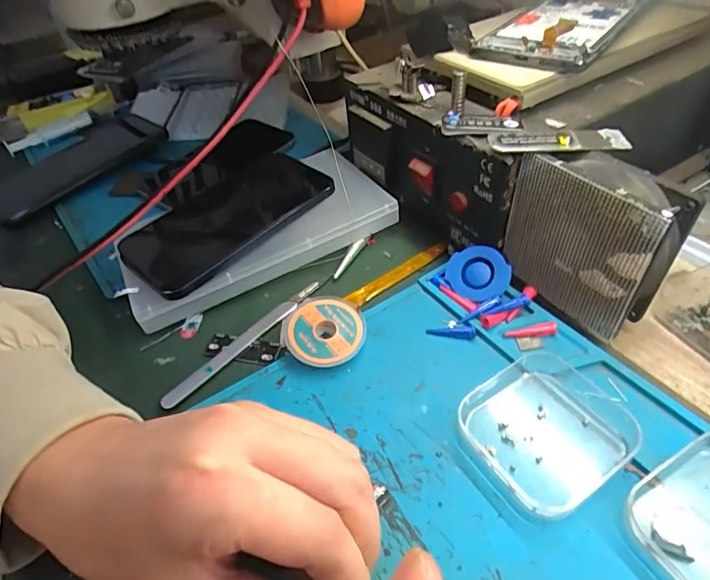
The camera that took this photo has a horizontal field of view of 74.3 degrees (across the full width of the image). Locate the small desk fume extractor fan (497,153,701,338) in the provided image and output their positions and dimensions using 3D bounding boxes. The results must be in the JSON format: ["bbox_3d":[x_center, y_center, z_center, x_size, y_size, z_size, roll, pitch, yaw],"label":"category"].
[{"bbox_3d":[0.121,-0.024,0.249,0.026,0.085,0.078,-30,47,-22],"label":"small desk fume extractor fan"}]

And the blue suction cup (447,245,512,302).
[{"bbox_3d":[0.075,-0.010,0.285,0.035,0.006,0.034,-5,79,27],"label":"blue suction cup"}]

